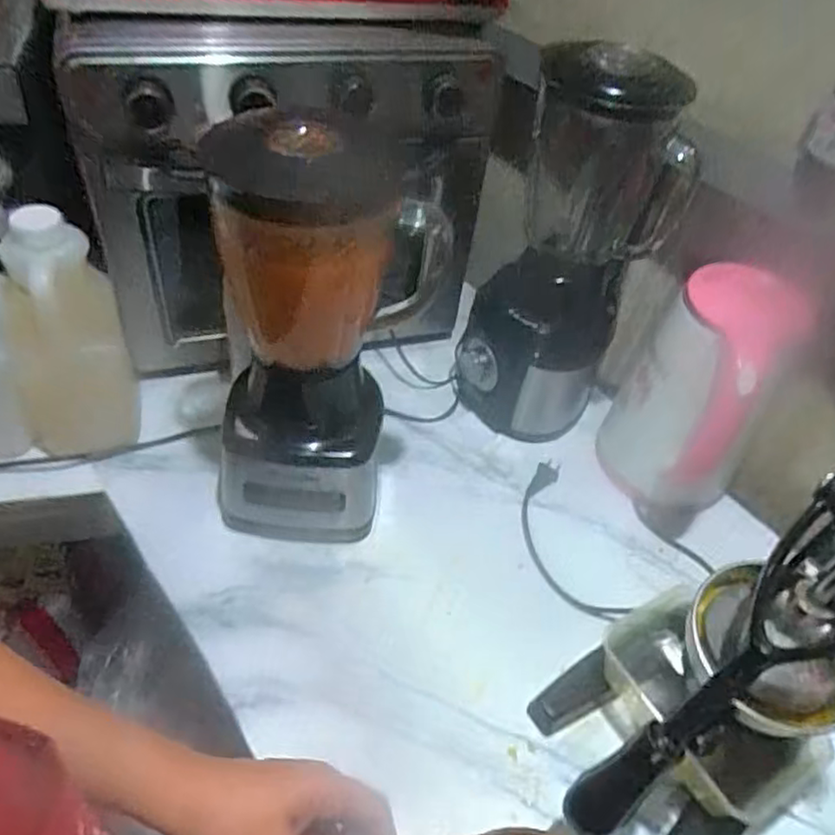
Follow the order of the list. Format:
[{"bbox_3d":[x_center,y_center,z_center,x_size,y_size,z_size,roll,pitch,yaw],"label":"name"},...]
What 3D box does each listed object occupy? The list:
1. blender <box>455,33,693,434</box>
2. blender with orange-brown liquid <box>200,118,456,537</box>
[{"bbox_3d":[0.163,-0.174,0.757,0.187,0.412,0.181,12,46,6],"label":"blender"},{"bbox_3d":[-0.082,-0.062,0.631,0.168,0.400,0.184,3,46,-3],"label":"blender with orange-brown liquid"}]

